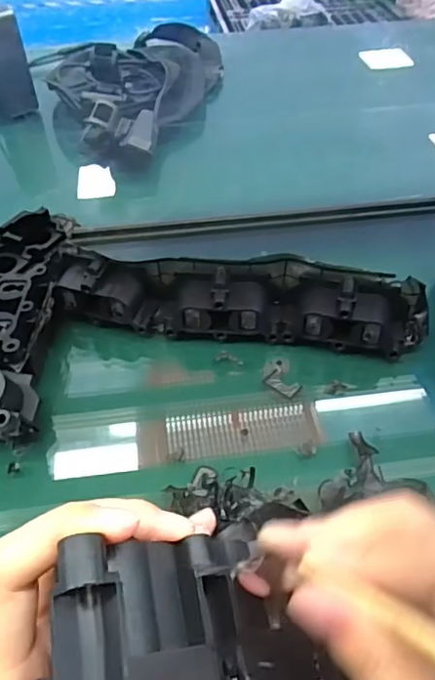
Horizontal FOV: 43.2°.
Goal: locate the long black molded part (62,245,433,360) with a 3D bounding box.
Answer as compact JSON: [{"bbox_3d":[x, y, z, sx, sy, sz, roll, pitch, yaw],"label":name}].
[{"bbox_3d":[0.014,-0.034,0.467,0.316,0.057,0.052,7,49,8],"label":"long black molded part"}]

